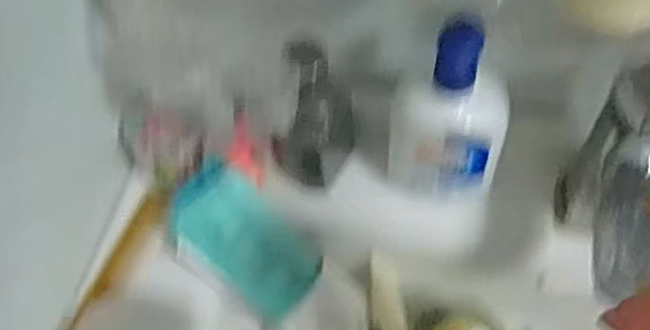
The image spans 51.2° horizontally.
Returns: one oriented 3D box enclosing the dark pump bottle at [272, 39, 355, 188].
[{"bbox_3d":[-0.012,-0.036,0.542,0.067,0.148,0.047,3,58,4],"label":"dark pump bottle"}]

